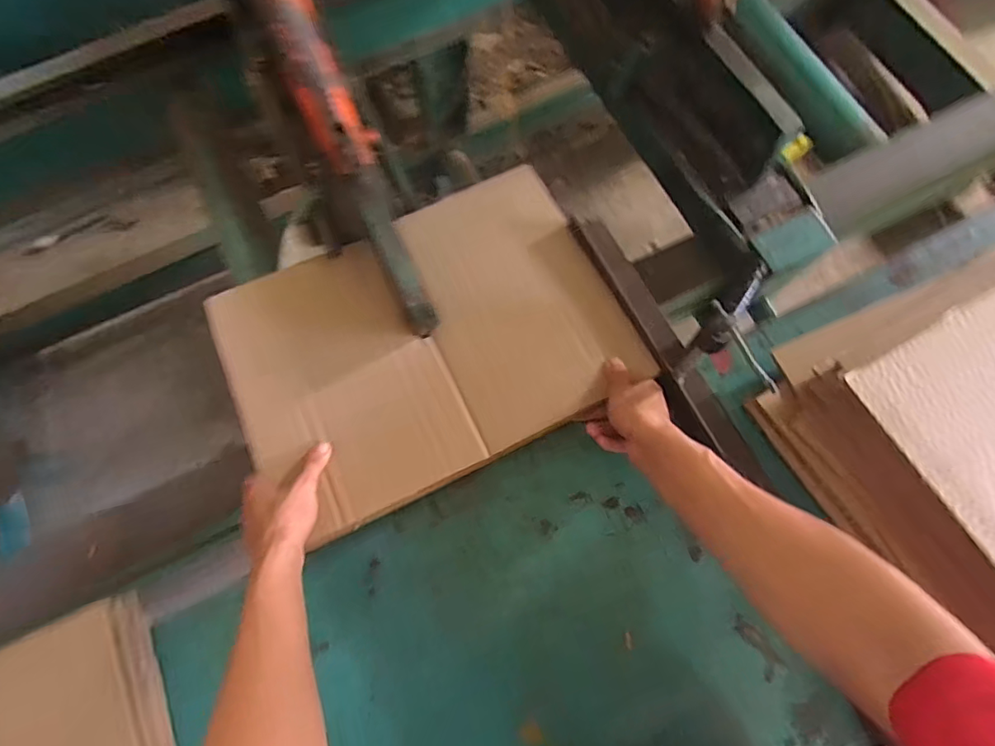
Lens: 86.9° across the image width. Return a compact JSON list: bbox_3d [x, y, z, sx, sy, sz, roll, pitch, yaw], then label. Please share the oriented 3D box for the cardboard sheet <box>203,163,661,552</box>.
[{"bbox_3d":[-0.084,-0.044,0.602,0.421,0.035,0.318,-25,72,-9],"label":"cardboard sheet"}]

